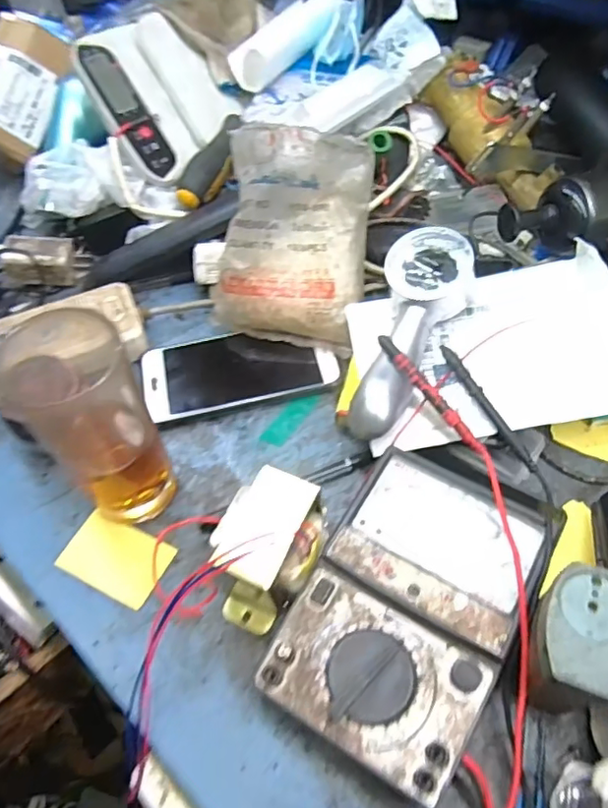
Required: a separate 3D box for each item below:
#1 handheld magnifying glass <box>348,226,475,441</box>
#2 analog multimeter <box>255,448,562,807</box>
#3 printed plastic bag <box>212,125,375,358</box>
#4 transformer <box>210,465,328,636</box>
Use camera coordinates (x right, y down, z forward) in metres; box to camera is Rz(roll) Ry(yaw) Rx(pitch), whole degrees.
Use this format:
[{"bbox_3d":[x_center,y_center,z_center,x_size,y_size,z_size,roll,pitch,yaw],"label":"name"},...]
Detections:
[{"bbox_3d":[0.073,-0.048,0.410,0.057,0.035,0.158,19,77,17],"label":"handheld magnifying glass"},{"bbox_3d":[0.063,0.115,0.339,0.110,0.047,0.179,24,60,20],"label":"analog multimeter"},{"bbox_3d":[-0.008,-0.127,0.452,0.111,0.156,0.032,6,13,-2],"label":"printed plastic bag"},{"bbox_3d":[-0.021,0.088,0.354,0.062,0.063,0.081,21,59,18],"label":"transformer"}]

